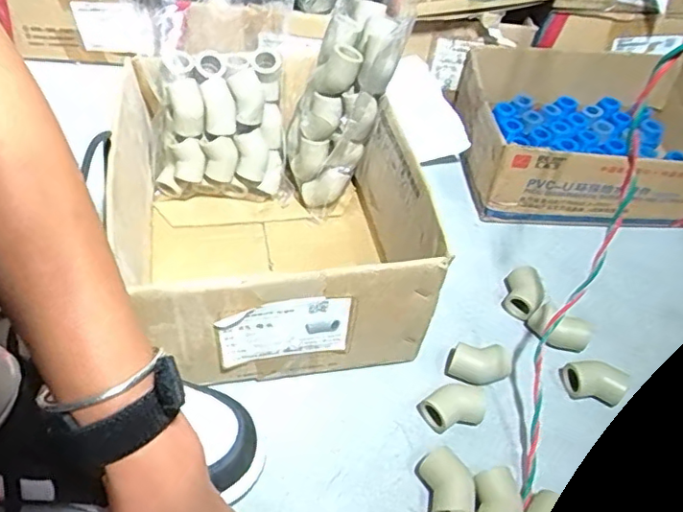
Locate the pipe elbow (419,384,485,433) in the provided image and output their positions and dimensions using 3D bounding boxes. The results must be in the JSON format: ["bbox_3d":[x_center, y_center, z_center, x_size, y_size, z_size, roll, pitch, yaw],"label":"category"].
[{"bbox_3d":[0.088,0.117,0.443,0.048,0.028,0.027,-6,47,-13],"label":"pipe elbow"}]

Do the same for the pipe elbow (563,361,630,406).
[{"bbox_3d":[0.206,0.103,0.467,0.045,0.030,0.024,16,46,8],"label":"pipe elbow"}]

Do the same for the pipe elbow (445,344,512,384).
[{"bbox_3d":[0.113,0.091,0.470,0.047,0.026,0.031,19,47,11],"label":"pipe elbow"}]

